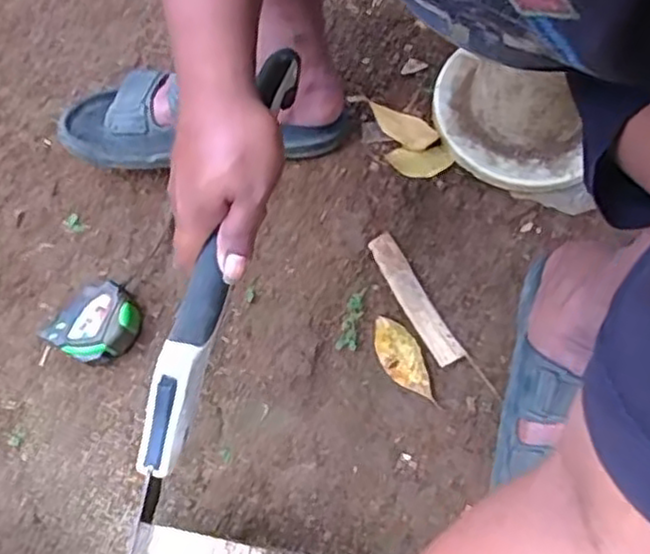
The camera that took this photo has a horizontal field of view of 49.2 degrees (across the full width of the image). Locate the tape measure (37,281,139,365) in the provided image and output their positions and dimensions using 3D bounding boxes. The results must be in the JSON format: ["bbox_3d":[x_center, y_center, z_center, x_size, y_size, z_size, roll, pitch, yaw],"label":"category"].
[{"bbox_3d":[-0.218,0.047,0.679,0.065,0.042,0.076,37,73,14],"label":"tape measure"}]

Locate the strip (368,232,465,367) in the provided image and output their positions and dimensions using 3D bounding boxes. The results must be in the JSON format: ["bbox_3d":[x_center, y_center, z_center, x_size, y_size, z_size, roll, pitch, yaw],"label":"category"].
[{"bbox_3d":[0.087,0.020,0.698,0.027,0.008,0.143,-28,70,-10],"label":"strip"}]

